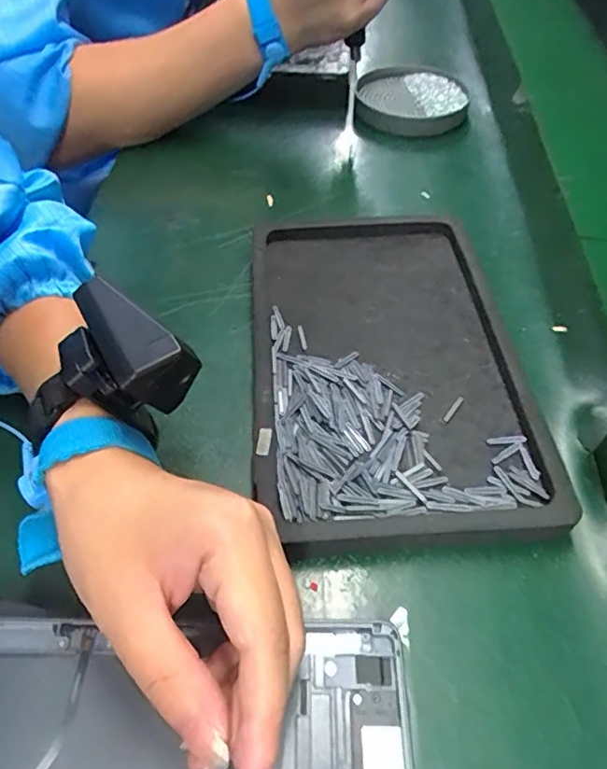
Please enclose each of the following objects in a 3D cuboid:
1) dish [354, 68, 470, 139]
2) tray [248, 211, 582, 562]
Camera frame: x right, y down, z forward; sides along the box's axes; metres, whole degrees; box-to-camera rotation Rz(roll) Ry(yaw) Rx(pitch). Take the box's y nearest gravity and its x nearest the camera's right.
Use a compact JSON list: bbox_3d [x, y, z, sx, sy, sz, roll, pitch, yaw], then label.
[{"bbox_3d":[0.107,-0.284,0.546,0.113,0.025,0.121,1,51,-1],"label":"dish"},{"bbox_3d":[0.047,-0.028,0.336,0.158,0.014,0.263,-1,51,-3],"label":"tray"}]

